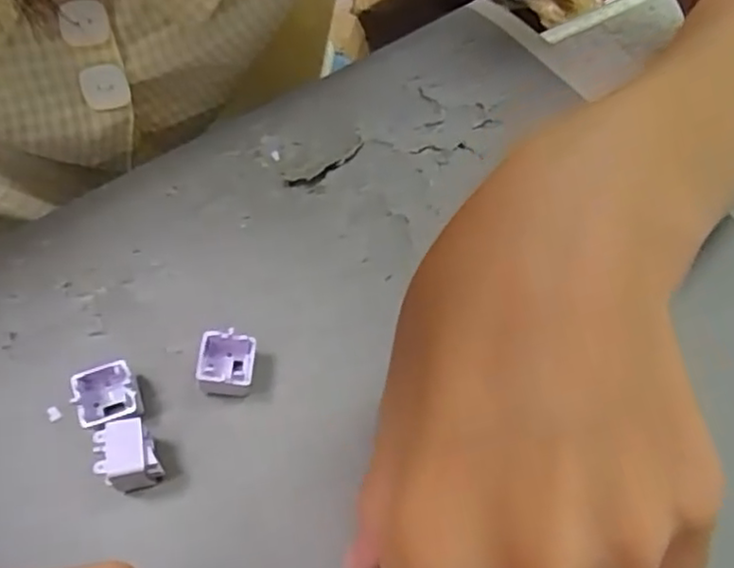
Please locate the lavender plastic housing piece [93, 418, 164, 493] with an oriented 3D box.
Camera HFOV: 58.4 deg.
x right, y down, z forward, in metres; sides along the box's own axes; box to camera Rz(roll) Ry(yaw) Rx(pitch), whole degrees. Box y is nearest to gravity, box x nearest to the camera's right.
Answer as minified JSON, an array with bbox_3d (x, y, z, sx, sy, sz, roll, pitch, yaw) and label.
[{"bbox_3d":[-0.082,0.059,0.228,0.019,0.021,0.019,-14,61,-6],"label":"lavender plastic housing piece"}]

